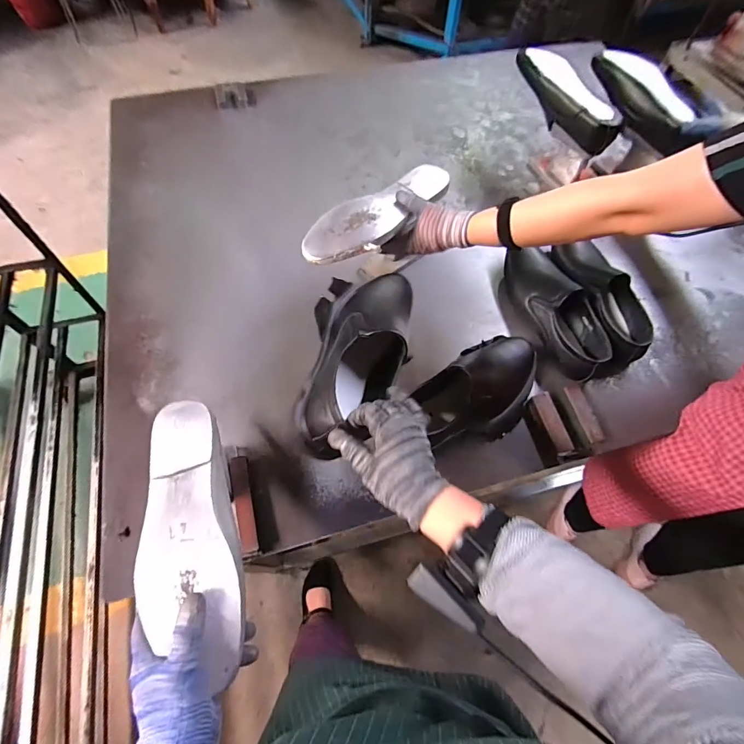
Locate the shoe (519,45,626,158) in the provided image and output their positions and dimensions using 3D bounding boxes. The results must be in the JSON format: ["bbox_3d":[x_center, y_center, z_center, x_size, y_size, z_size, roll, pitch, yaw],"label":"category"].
[{"bbox_3d":[0.398,-0.566,0.840,0.078,0.087,0.281,-23,66,-14],"label":"shoe"}]

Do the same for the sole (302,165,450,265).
[{"bbox_3d":[0.018,-0.261,0.639,0.287,0.034,0.088,-39,70,-20],"label":"sole"}]

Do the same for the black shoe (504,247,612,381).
[{"bbox_3d":[0.337,-0.126,0.738,0.102,0.089,0.291,-17,64,-11],"label":"black shoe"}]

